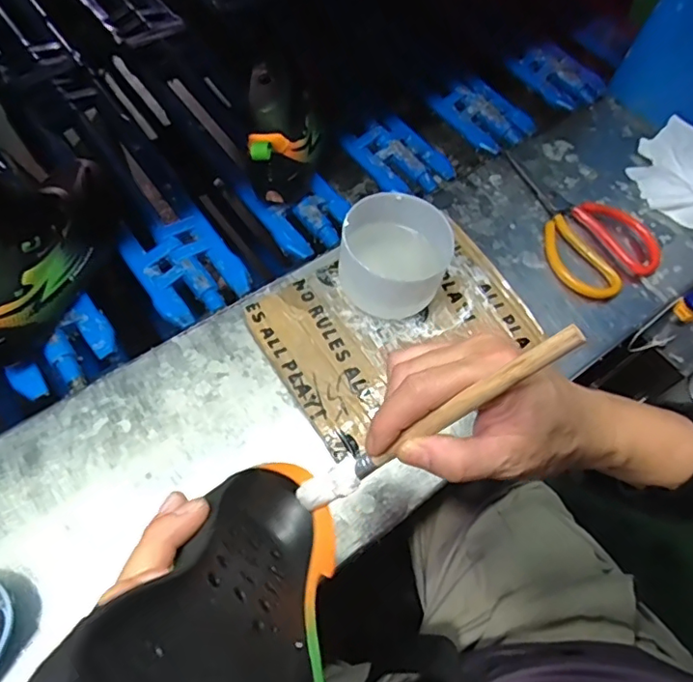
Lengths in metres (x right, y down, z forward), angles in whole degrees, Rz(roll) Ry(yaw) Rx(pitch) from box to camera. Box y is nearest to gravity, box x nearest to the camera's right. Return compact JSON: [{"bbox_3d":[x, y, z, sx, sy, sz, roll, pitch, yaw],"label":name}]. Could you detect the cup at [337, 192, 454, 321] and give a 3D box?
[{"bbox_3d":[0.040,-0.070,0.488,0.081,0.074,0.084,3,63,-5],"label":"cup"}]

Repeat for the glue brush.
[{"bbox_3d":[0.038,0.046,0.285,0.011,0.181,0.015,14,46,-49],"label":"glue brush"}]

